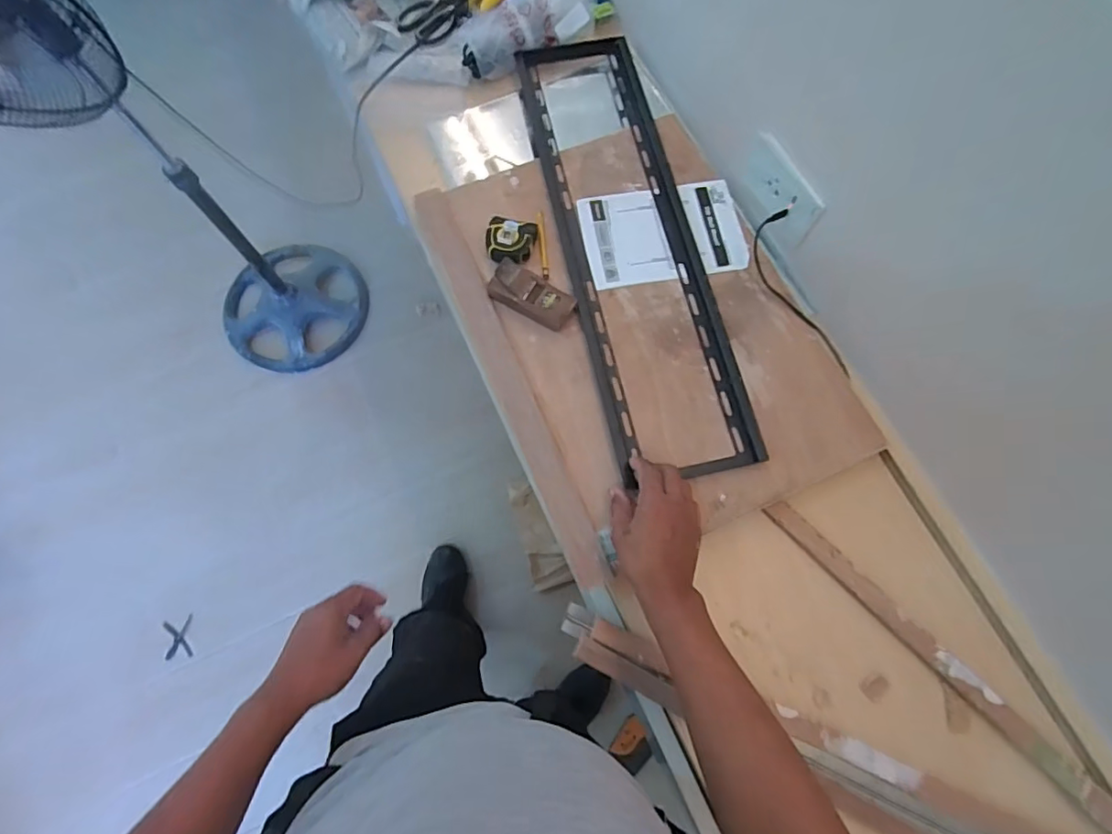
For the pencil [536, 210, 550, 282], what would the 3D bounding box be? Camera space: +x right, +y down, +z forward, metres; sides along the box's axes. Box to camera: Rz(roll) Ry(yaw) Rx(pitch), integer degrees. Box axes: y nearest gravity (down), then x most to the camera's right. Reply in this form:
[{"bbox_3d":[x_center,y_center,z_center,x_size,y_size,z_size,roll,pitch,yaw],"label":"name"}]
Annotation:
[{"bbox_3d":[-0.016,-0.219,0.685,0.010,0.013,0.095,-6,72,-2],"label":"pencil"}]

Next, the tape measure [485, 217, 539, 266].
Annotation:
[{"bbox_3d":[-0.059,-0.220,0.678,0.059,0.026,0.055,11,72,3],"label":"tape measure"}]

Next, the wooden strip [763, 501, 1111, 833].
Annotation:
[{"bbox_3d":[0.425,0.272,0.567,0.030,0.028,0.492,-41,77,-13],"label":"wooden strip"}]

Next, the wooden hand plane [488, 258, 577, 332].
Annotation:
[{"bbox_3d":[-0.029,-0.147,0.652,0.103,0.042,0.052,27,74,8],"label":"wooden hand plane"}]

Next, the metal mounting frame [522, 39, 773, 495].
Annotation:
[{"bbox_3d":[0.093,-0.238,0.697,0.168,0.022,0.646,-11,73,-4],"label":"metal mounting frame"}]

